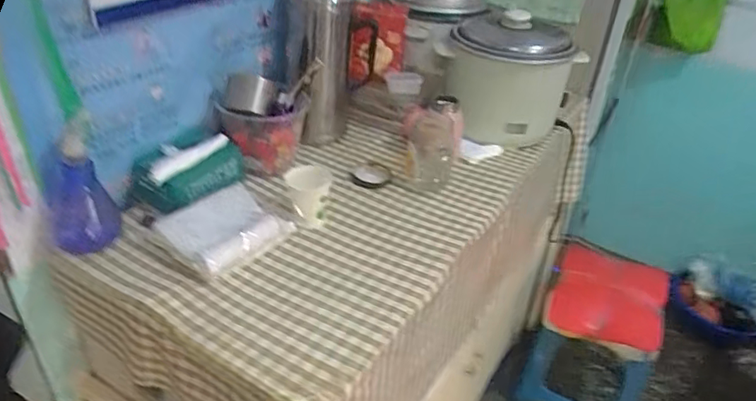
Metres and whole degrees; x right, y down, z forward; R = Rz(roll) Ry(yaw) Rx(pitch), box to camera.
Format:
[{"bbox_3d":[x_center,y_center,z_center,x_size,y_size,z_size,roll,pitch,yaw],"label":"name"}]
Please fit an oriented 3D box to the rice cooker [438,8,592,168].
[{"bbox_3d":[0.256,-0.264,1.192,0.219,0.249,0.264,-2,33,-10],"label":"rice cooker"}]

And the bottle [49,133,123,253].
[{"bbox_3d":[-0.428,0.000,0.808,0.059,0.159,0.078,13,34,14],"label":"bottle"}]

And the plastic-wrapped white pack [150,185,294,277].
[{"bbox_3d":[-0.229,0.040,0.863,0.146,0.043,0.170,27,39,31],"label":"plastic-wrapped white pack"}]

